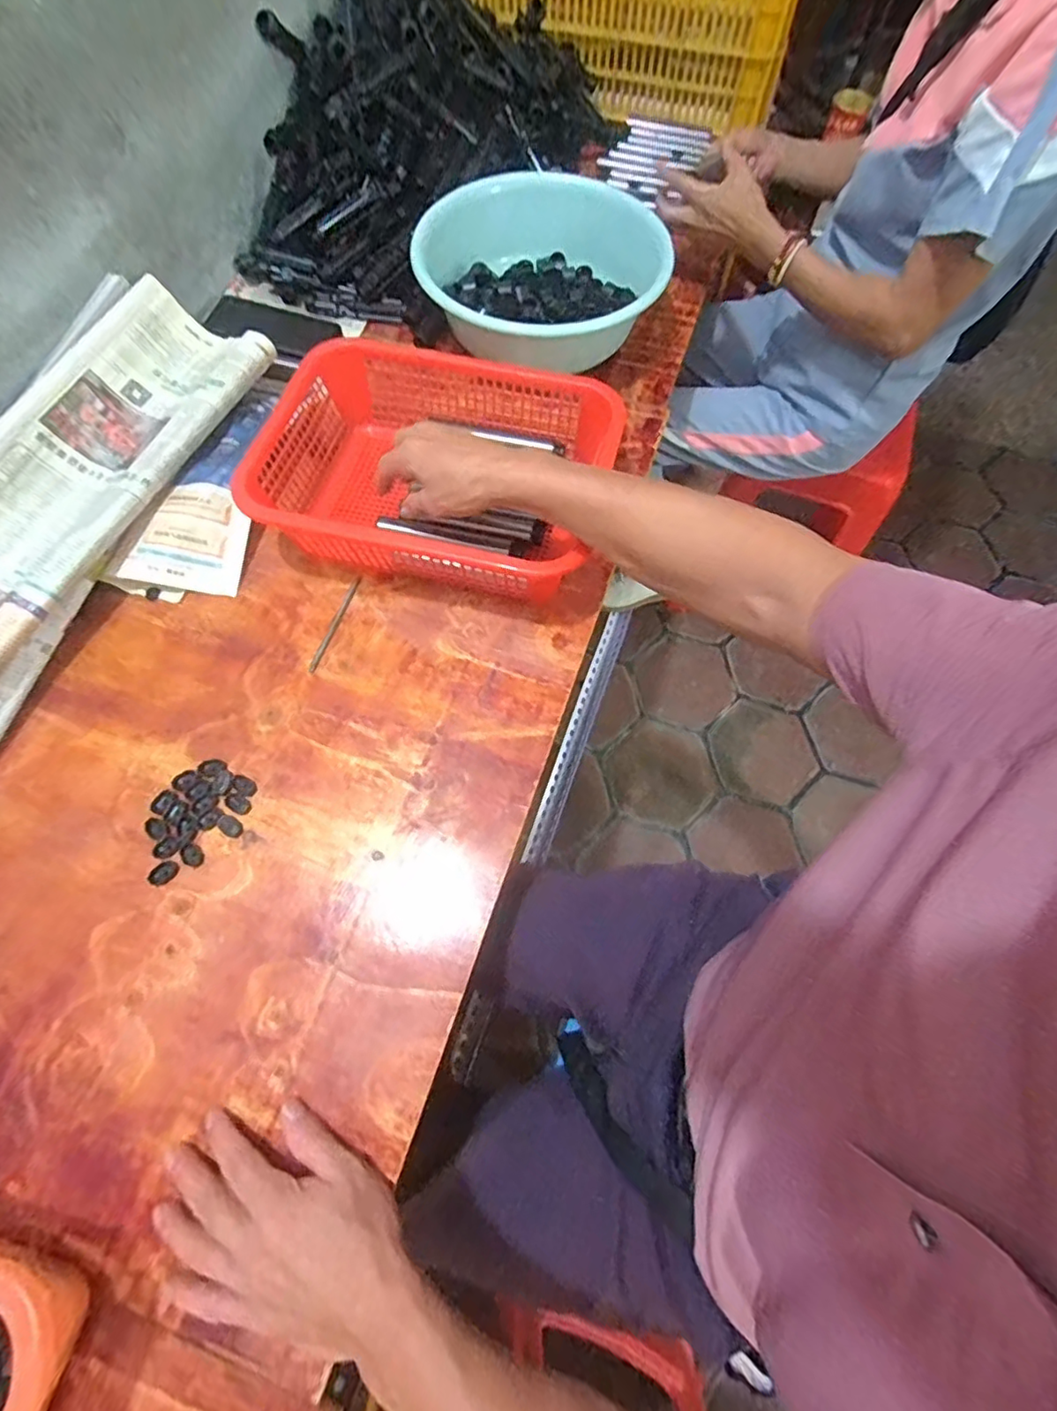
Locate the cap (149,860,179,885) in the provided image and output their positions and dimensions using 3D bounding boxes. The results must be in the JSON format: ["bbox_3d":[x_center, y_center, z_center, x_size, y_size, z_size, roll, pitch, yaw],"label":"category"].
[{"bbox_3d":[-0.300,0.137,0.461,0.023,0.004,0.017,-32,71,-14],"label":"cap"}]

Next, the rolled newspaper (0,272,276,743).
[{"bbox_3d":[-0.456,-0.188,0.550,0.154,0.093,0.544,20,68,8],"label":"rolled newspaper"}]

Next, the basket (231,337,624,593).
[{"bbox_3d":[-0.094,-0.233,0.579,0.331,0.103,0.252,15,67,5],"label":"basket"}]

